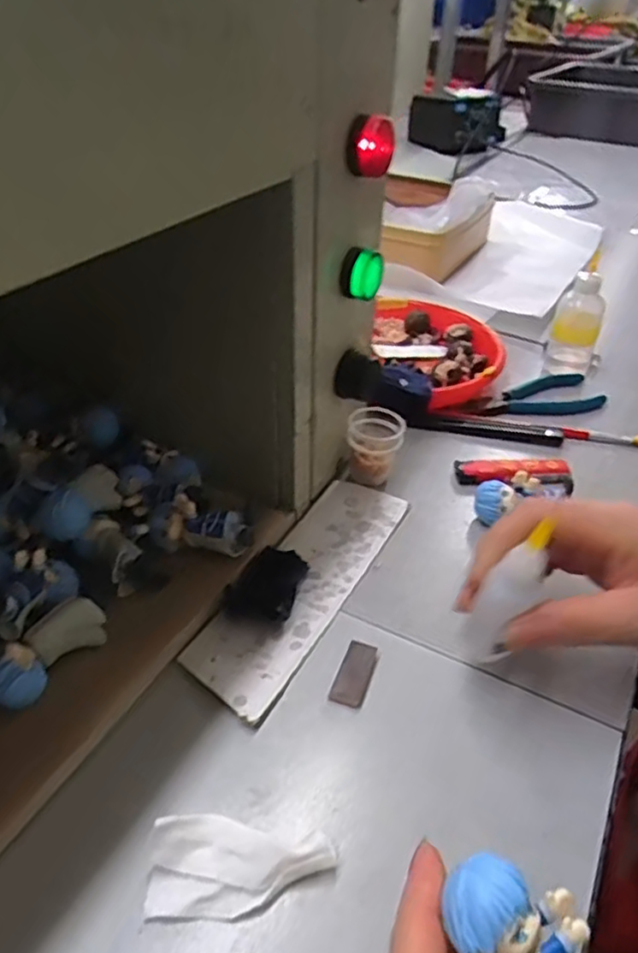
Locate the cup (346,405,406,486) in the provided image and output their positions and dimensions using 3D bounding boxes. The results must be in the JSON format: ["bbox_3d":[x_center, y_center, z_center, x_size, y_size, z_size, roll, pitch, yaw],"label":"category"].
[{"bbox_3d":[0.039,-0.022,0.455,0.035,0.042,0.036,1,38,-1],"label":"cup"}]

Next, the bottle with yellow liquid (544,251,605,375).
[{"bbox_3d":[0.223,-0.135,0.571,0.037,0.097,0.034,14,40,16],"label":"bottle with yellow liquid"}]

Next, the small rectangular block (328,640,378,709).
[{"bbox_3d":[0.018,0.099,0.335,0.017,0.004,0.037,15,40,16],"label":"small rectangular block"}]

